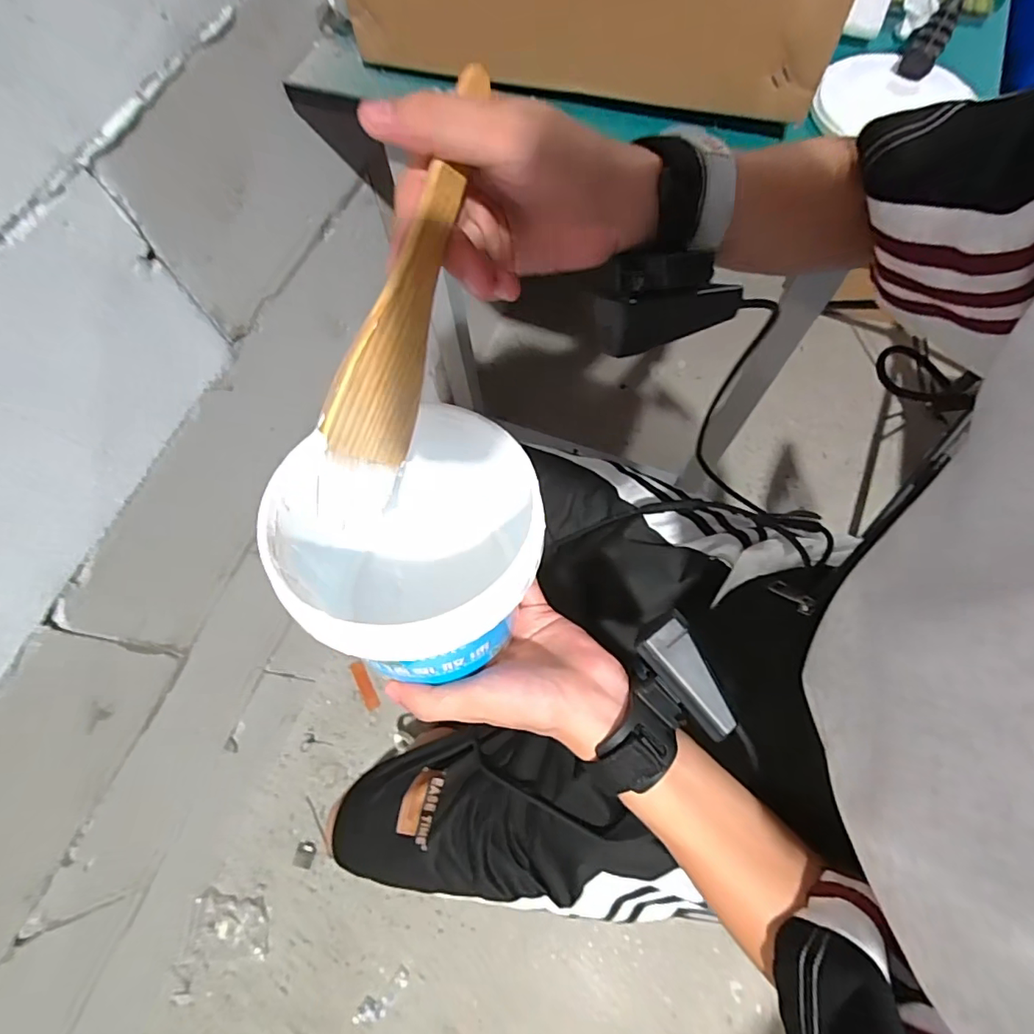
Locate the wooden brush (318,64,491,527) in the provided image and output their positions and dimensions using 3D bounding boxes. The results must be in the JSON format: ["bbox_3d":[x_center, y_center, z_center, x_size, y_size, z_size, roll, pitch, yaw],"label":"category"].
[{"bbox_3d":[-0.047,-0.088,0.228,0.015,0.042,0.191,20,96,12],"label":"wooden brush"}]

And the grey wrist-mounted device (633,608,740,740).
[{"bbox_3d":[0.096,0.091,0.301,0.030,0.015,0.070,-29,79,-10],"label":"grey wrist-mounted device"}]

